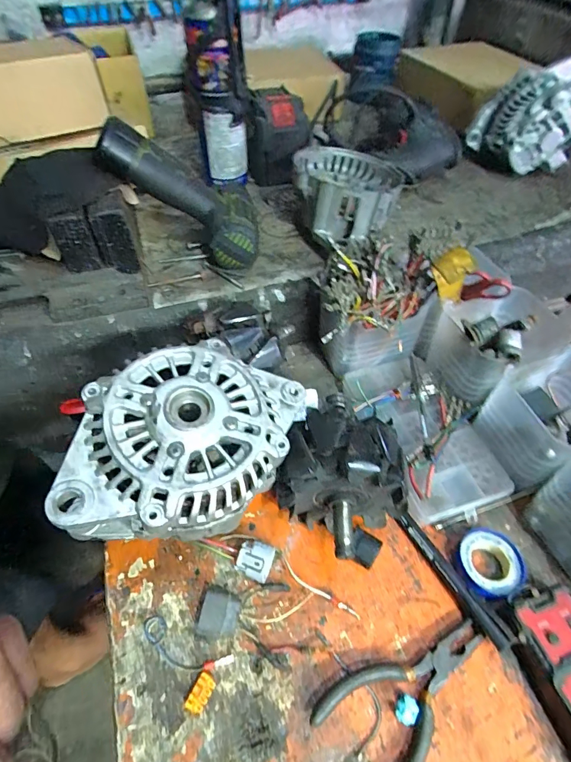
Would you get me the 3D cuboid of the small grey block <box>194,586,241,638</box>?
[{"bbox_3d":[-0.051,0.177,0.311,0.029,0.016,0.032,13,73,1],"label":"small grey block"}]

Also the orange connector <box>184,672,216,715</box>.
[{"bbox_3d":[-0.059,0.218,0.284,0.013,0.011,0.023,22,55,16],"label":"orange connector"}]

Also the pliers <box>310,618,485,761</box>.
[{"bbox_3d":[0.087,0.215,0.282,0.132,0.011,0.065,-28,57,-21],"label":"pliers"}]

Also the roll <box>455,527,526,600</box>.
[{"bbox_3d":[0.166,0.149,0.333,0.050,0.013,0.056,31,58,22],"label":"roll"}]

